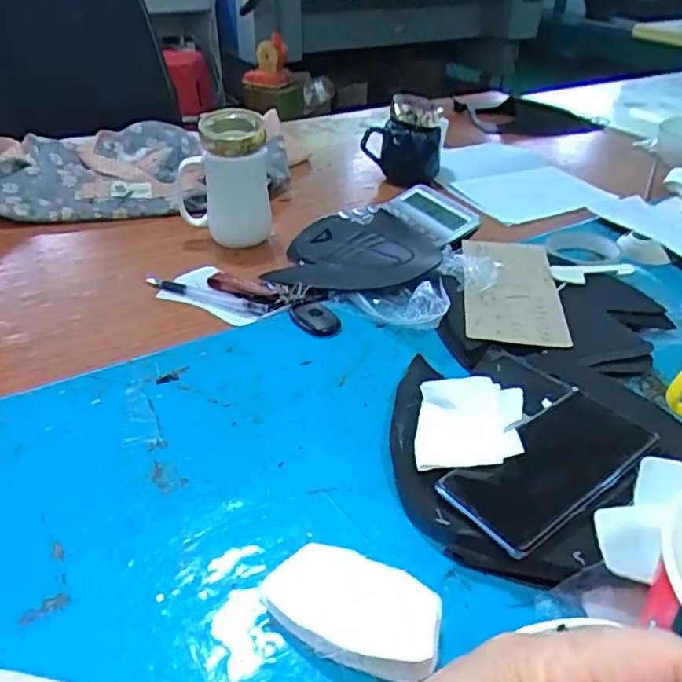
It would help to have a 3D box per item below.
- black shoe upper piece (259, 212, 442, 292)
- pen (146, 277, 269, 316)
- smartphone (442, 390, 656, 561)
[{"bbox_3d":[0.012,-0.100,0.696,0.182,0.028,0.156,-4,37,-6],"label":"black shoe upper piece"},{"bbox_3d":[-0.144,-0.050,0.652,0.151,0.008,0.016,15,39,19],"label":"pen"},{"bbox_3d":[0.146,0.080,0.417,0.155,0.012,0.071,-24,43,-29],"label":"smartphone"}]

